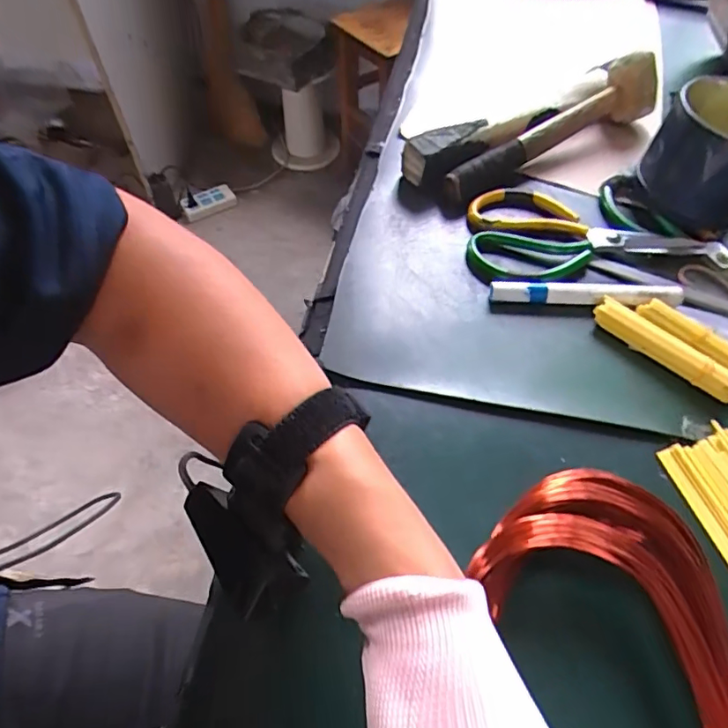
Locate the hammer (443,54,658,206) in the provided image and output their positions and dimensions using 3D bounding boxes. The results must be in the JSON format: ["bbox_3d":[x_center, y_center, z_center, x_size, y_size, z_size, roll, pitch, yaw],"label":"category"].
[{"bbox_3d":[0.182,-0.228,0.502,0.260,0.052,0.044,-29,61,-19],"label":"hammer"}]

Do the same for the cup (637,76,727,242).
[{"bbox_3d":[0.296,-0.175,0.452,0.094,0.085,0.100,1,56,-1],"label":"cup"}]

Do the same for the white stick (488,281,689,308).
[{"bbox_3d":[0.171,-0.053,0.408,0.143,0.018,0.018,1,56,0],"label":"white stick"}]

